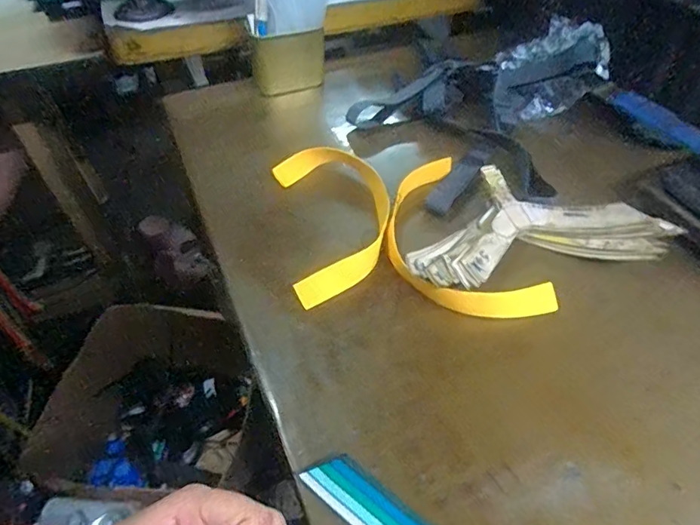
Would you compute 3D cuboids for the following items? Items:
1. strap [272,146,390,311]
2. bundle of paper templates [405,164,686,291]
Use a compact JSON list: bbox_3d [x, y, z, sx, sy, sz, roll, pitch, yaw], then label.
[{"bbox_3d":[-0.013,-0.050,0.496,0.107,0.021,0.206,-9,49,-9],"label":"strap"},{"bbox_3d":[0.168,-0.005,0.440,0.175,0.037,0.177,31,54,24],"label":"bundle of paper templates"}]

